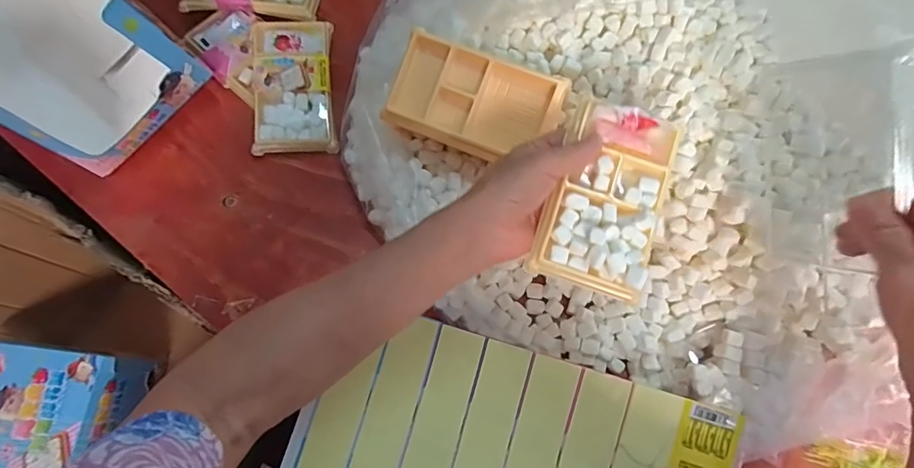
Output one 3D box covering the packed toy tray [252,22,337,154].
[{"bbox_3d":[-0.160,-0.146,0.473,0.073,0.030,0.130,-5,72,-2],"label":"packed toy tray"}]

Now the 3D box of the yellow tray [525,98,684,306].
[{"bbox_3d":[0.104,-0.026,0.329,0.074,0.029,0.129,18,73,5],"label":"yellow tray"}]

